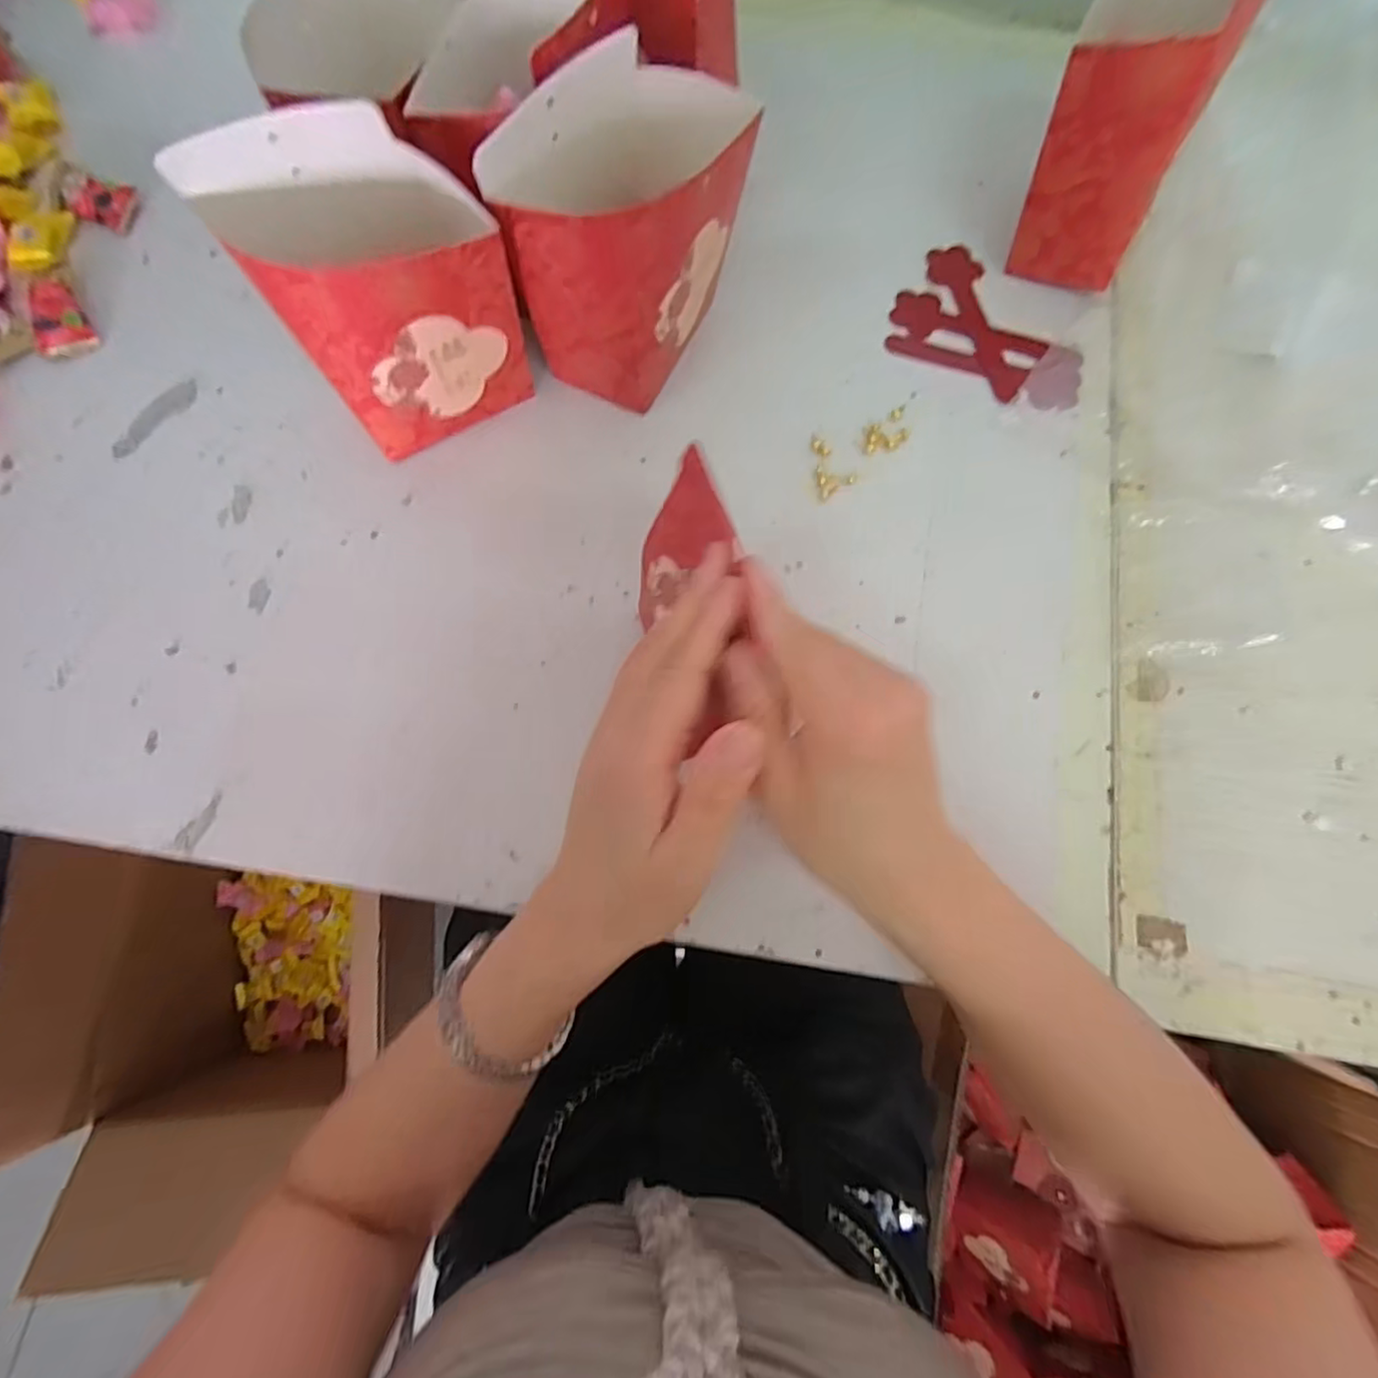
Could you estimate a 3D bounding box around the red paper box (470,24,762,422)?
[{"bbox_3d":[-0.030,-0.242,0.360,0.073,0.143,0.124,38,79,8],"label":"red paper box"}]

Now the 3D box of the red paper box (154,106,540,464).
[{"bbox_3d":[-0.158,-0.207,0.350,0.121,0.146,0.078,-24,78,-6],"label":"red paper box"}]

